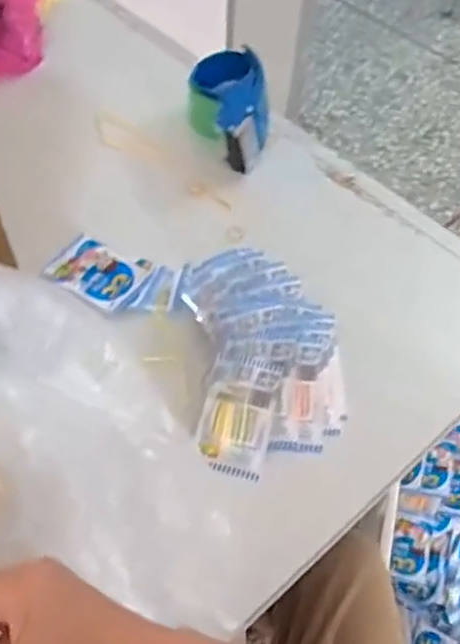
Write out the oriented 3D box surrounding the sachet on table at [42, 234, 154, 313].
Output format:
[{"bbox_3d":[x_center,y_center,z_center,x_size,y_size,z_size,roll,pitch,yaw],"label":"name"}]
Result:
[{"bbox_3d":[-0.137,-0.052,0.686,0.092,0.012,0.074,28,56,16],"label":"sachet on table"}]

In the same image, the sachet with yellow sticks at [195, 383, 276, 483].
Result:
[{"bbox_3d":[0.004,0.093,0.571,0.059,0.013,0.076,13,79,8],"label":"sachet with yellow sticks"}]

